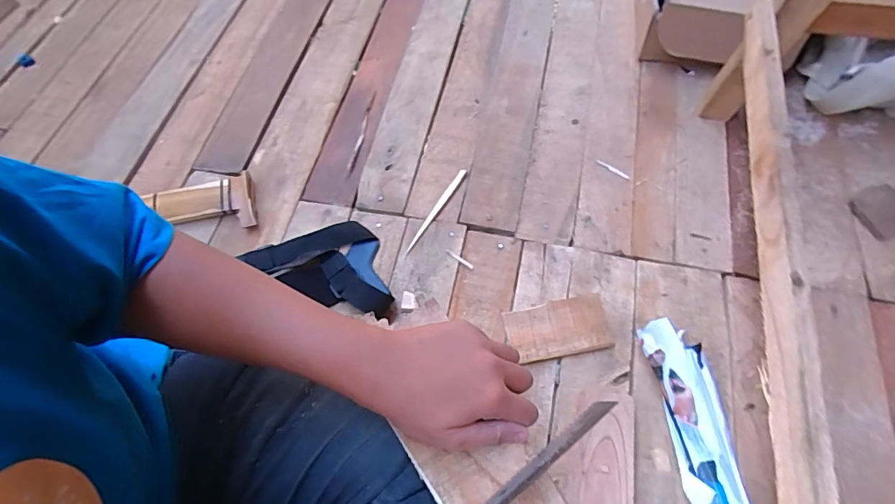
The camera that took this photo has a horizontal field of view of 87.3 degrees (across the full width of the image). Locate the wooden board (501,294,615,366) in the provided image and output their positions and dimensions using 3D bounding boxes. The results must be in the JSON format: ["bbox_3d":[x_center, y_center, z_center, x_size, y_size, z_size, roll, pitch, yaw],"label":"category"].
[{"bbox_3d":[0.149,0.104,0.634,0.135,0.018,0.074,-10,62,-2],"label":"wooden board"}]

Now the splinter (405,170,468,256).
[{"bbox_3d":[-0.019,-0.066,0.740,0.014,0.010,0.174,29,67,17],"label":"splinter"}]

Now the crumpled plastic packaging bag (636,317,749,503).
[{"bbox_3d":[0.295,0.209,0.552,0.077,0.053,0.271,-7,62,-1],"label":"crumpled plastic packaging bag"}]

